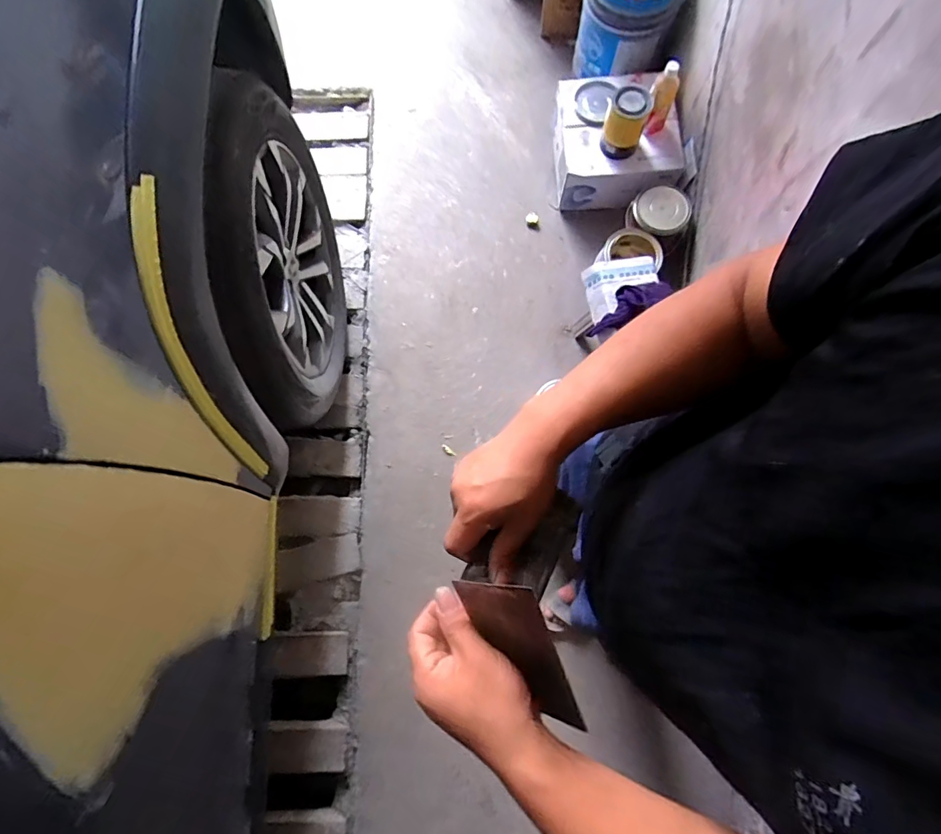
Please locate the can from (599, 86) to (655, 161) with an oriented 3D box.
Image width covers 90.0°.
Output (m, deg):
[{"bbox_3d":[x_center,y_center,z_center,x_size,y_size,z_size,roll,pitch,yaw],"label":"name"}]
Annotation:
[{"bbox_3d":[0.441,-0.837,1.343,0.102,0.163,0.099,0,77,-1],"label":"can"}]

